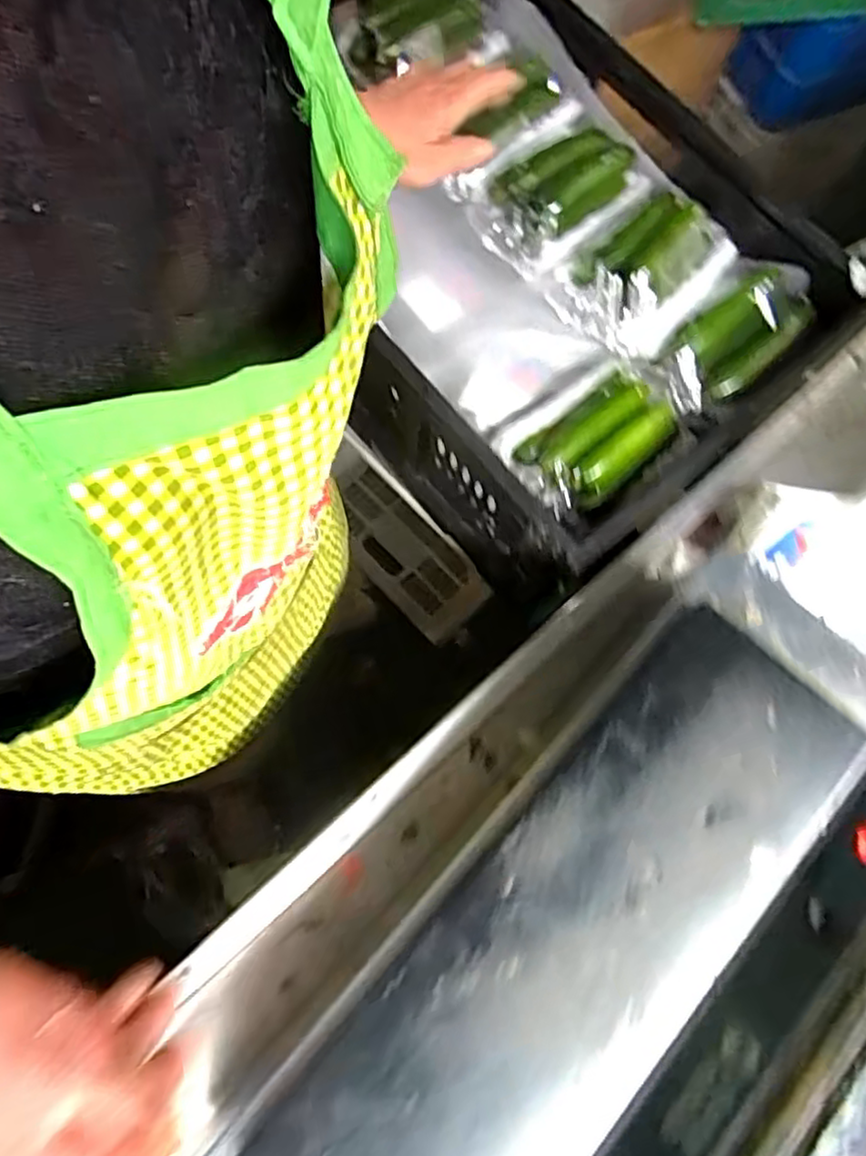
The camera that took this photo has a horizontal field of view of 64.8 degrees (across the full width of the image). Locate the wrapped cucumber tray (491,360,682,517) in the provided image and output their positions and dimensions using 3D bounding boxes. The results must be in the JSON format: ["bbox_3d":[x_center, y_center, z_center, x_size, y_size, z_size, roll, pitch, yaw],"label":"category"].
[{"bbox_3d":[0.151,-0.134,0.604,0.174,0.051,0.099,-37,75,-10],"label":"wrapped cucumber tray"}]

